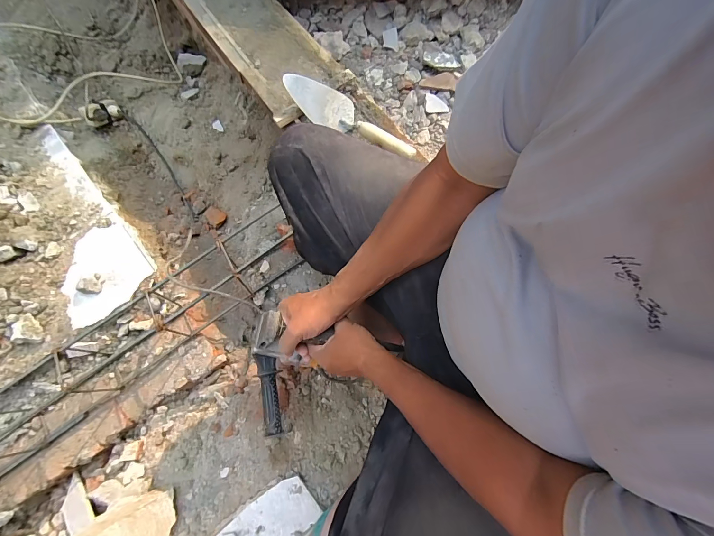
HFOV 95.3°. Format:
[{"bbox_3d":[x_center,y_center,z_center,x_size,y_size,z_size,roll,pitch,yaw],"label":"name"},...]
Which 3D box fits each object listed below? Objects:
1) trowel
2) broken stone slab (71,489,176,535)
[{"bbox_3d":[-0.013,-0.325,0.703,0.324,0.054,0.086,31,76,9],"label":"trowel"},{"bbox_3d":[-0.500,0.551,0.683,0.202,0.031,0.120,5,75,-27],"label":"broken stone slab"}]

